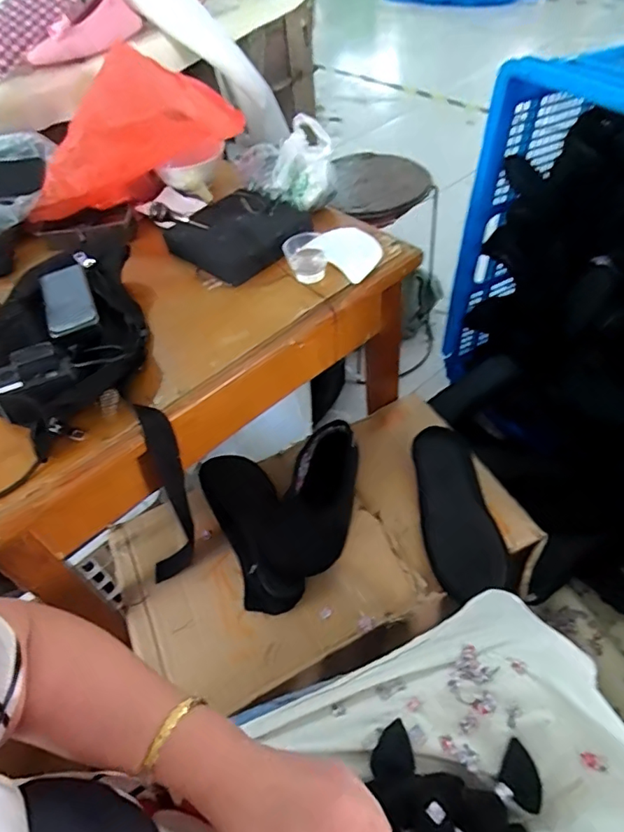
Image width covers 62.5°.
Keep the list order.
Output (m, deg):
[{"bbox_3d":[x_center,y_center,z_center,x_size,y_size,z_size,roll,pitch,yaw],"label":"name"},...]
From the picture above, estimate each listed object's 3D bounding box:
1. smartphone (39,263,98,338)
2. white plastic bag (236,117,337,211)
[{"bbox_3d":[-0.277,-0.133,0.583,0.052,0.008,0.123,-25,48,-11],"label":"smartphone"},{"bbox_3d":[-0.047,-0.364,0.718,0.079,0.090,0.142,-32,58,-23],"label":"white plastic bag"}]

